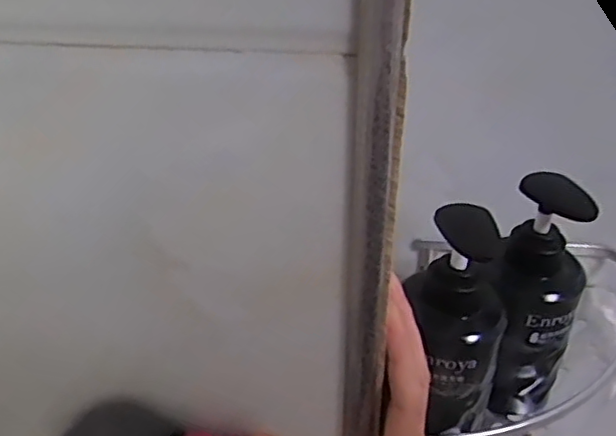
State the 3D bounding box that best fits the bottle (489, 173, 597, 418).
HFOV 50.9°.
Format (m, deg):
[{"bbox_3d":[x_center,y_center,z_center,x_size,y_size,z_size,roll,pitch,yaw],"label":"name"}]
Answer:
[{"bbox_3d":[0.155,0.056,0.440,0.057,0.172,0.064,14,35,20],"label":"bottle"}]

